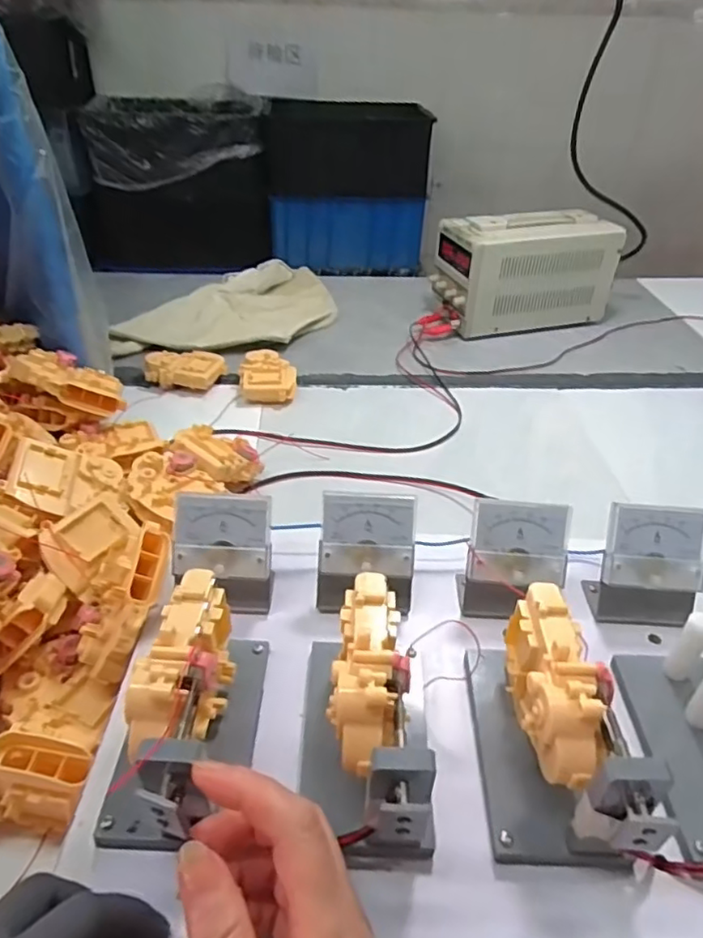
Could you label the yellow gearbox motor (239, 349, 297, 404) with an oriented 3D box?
[{"bbox_3d":[-0.106,-0.117,0.777,0.069,0.037,0.091,-3,37,-6],"label":"yellow gearbox motor"}]

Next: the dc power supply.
[{"bbox_3d":[0.269,-0.301,0.947,0.266,0.158,0.102,-9,38,-14],"label":"dc power supply"}]

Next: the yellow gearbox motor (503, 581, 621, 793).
[{"bbox_3d":[0.104,0.108,0.313,0.043,0.040,0.096,1,37,-1],"label":"yellow gearbox motor"}]

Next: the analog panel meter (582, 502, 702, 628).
[{"bbox_3d":[0.202,0.066,0.410,0.065,0.073,0.039,4,37,3],"label":"analog panel meter"}]

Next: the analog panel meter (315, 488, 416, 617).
[{"bbox_3d":[0.010,0.055,0.406,0.063,0.067,0.041,2,37,0],"label":"analog panel meter"}]

